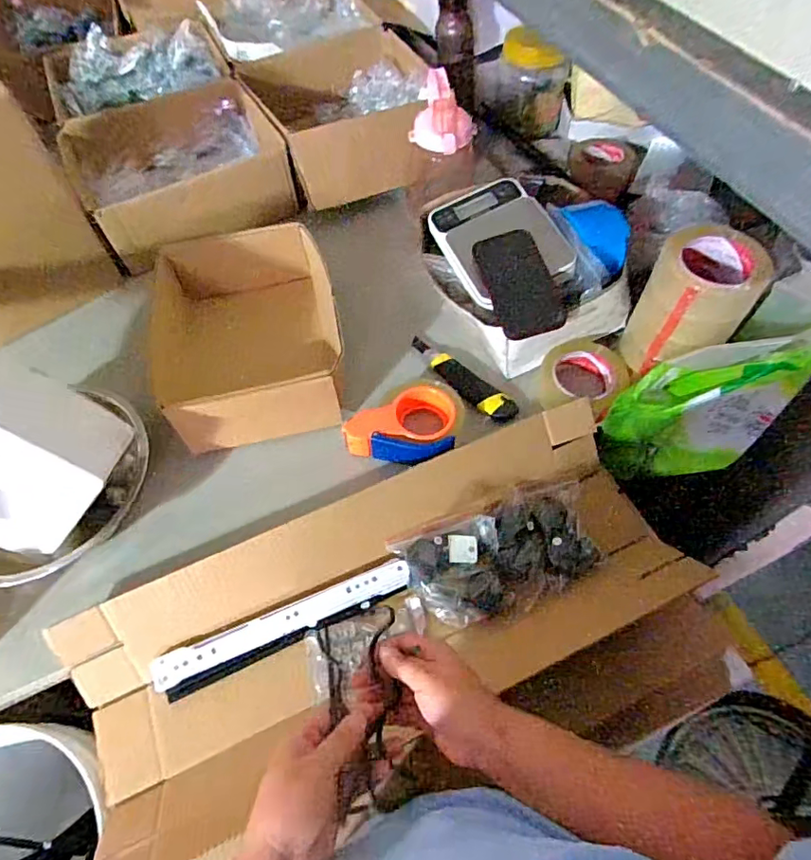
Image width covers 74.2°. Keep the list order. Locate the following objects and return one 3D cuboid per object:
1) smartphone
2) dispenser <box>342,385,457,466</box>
[{"bbox_3d":[0.148,-0.195,0.706,0.082,0.010,0.158,-15,68,3],"label":"smartphone"},{"bbox_3d":[-0.005,-0.005,0.683,0.132,0.045,0.094,4,59,4],"label":"dispenser"}]

